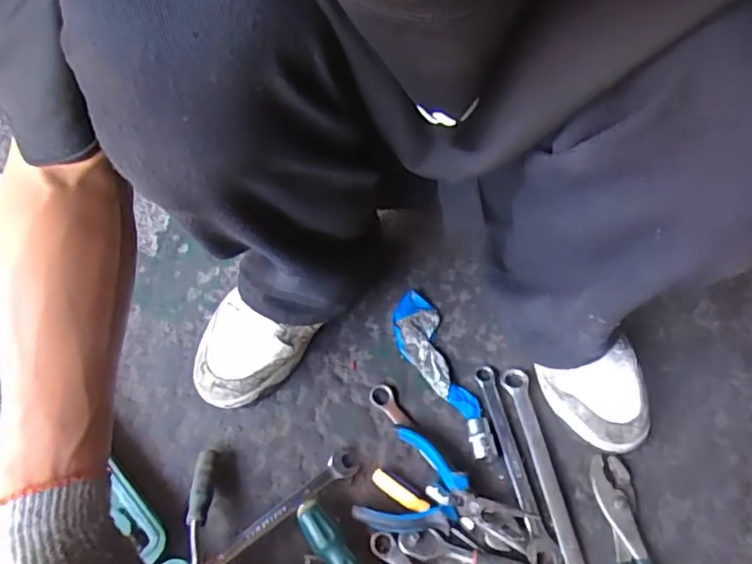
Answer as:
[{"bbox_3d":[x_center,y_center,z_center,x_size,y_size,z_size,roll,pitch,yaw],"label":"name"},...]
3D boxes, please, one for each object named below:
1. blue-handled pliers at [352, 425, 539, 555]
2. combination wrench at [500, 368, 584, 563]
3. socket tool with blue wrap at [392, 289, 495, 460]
[{"bbox_3d":[0.064,0.200,0.527,0.142,0.028,0.088,24,57,13],"label":"blue-handled pliers"},{"bbox_3d":[0.157,0.182,0.552,0.032,0.012,0.227,-7,55,-8],"label":"combination wrench"},{"bbox_3d":[0.063,0.093,0.612,0.053,0.019,0.189,-13,56,-12],"label":"socket tool with blue wrap"}]

